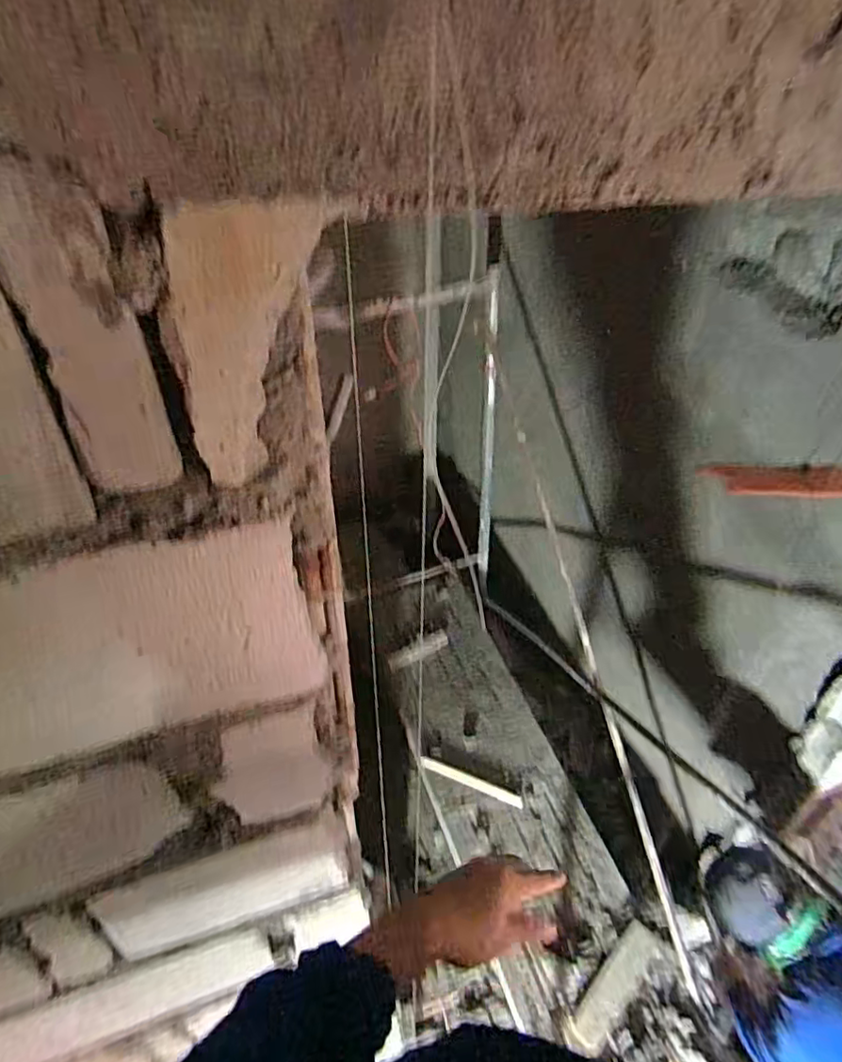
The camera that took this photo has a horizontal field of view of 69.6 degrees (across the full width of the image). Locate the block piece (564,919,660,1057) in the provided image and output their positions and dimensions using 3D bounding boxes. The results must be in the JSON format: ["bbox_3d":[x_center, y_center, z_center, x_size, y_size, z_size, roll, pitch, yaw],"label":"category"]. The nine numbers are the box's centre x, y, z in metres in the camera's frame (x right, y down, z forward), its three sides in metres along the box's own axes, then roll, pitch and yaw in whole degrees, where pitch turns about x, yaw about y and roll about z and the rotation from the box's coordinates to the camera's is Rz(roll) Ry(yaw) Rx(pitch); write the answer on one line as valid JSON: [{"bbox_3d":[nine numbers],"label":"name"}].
[{"bbox_3d":[0.469,1.112,1.475,0.082,0.028,0.312,32,62,32],"label":"block piece"}]

